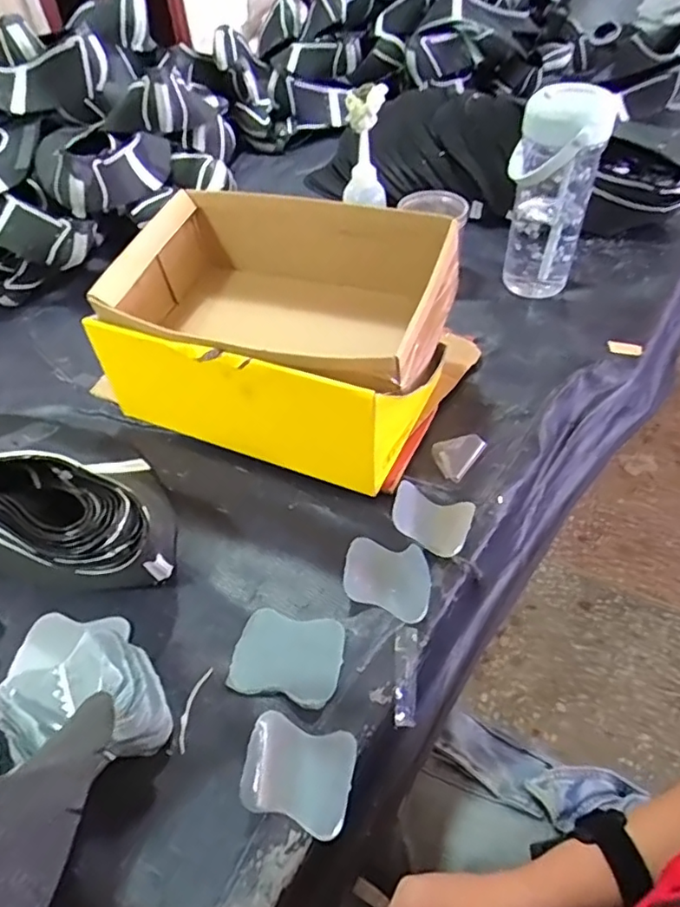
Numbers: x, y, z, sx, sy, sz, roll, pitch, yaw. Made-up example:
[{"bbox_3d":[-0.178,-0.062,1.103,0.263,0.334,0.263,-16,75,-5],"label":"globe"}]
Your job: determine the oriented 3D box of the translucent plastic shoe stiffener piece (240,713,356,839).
[{"bbox_3d":[-0.026,0.201,0.368,0.069,0.018,0.057,12,51,14],"label":"translucent plastic shoe stiffener piece"}]

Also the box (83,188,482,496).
[{"bbox_3d":[-0.054,-0.122,0.565,0.323,0.148,0.226,17,52,18],"label":"box"}]

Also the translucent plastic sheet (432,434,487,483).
[{"bbox_3d":[0.107,0.000,0.534,0.038,0.008,0.053,29,56,26],"label":"translucent plastic sheet"}]

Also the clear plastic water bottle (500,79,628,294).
[{"bbox_3d":[0.239,-0.288,0.657,0.093,0.212,0.106,12,51,13],"label":"clear plastic water bottle"}]

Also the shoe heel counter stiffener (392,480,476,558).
[{"bbox_3d":[0.077,0.054,0.491,0.068,0.015,0.058,19,53,19],"label":"shoe heel counter stiffener"}]

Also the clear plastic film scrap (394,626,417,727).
[{"bbox_3d":[0.048,0.160,0.417,0.016,0.005,0.068,11,59,-11],"label":"clear plastic film scrap"}]

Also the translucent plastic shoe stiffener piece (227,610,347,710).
[{"bbox_3d":[-0.038,0.148,0.422,0.077,0.008,0.061,9,50,11],"label":"translucent plastic shoe stiffener piece"}]

